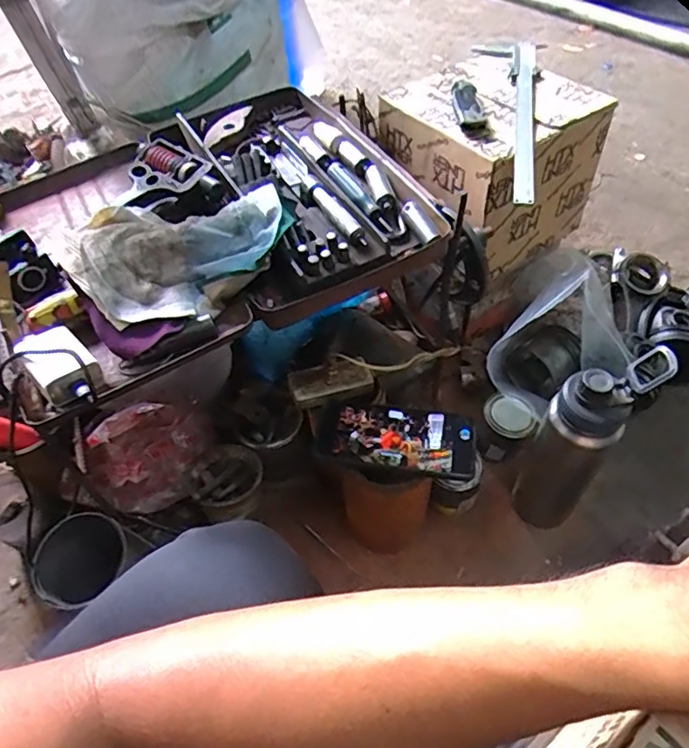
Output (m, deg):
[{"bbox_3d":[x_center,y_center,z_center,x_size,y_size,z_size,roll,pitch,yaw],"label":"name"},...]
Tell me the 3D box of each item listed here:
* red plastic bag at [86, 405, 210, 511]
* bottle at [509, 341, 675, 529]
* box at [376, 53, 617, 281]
[{"bbox_3d":[-0.249,0.105,0.744,0.160,0.100,0.095,-34,57,-20],"label":"red plastic bag"},{"bbox_3d":[0.263,0.085,0.654,0.104,0.291,0.077,-34,57,-20],"label":"bottle"},{"bbox_3d":[0.185,-0.286,0.785,0.228,0.189,0.229,-37,58,-22],"label":"box"}]

